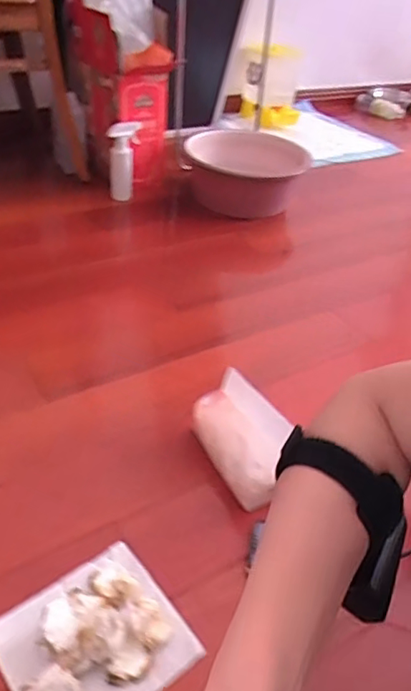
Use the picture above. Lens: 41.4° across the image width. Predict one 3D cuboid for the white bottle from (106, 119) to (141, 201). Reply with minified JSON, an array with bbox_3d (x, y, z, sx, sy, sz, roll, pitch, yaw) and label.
[{"bbox_3d":[-0.212,-0.475,1.416,0.068,0.195,0.070,11,38,5],"label":"white bottle"}]

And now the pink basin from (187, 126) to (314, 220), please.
[{"bbox_3d":[0.098,-0.470,1.444,0.312,0.127,0.329,4,38,-3],"label":"pink basin"}]

